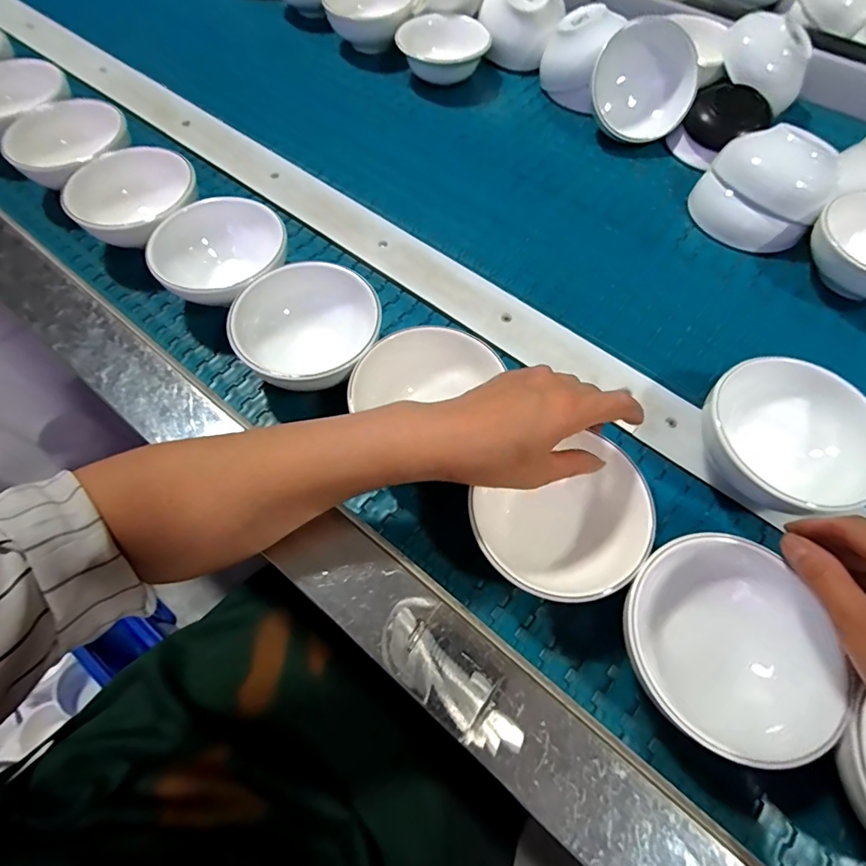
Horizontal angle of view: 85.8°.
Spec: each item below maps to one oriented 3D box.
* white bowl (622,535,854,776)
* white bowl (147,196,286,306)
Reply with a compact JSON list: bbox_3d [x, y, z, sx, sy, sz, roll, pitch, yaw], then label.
[{"bbox_3d":[0.169,0.126,0.282,0.105,0.052,0.111,0,64,0],"label":"white bowl"},{"bbox_3d":[-0.188,-0.151,0.421,0.110,0.061,0.110,0,64,0],"label":"white bowl"}]

